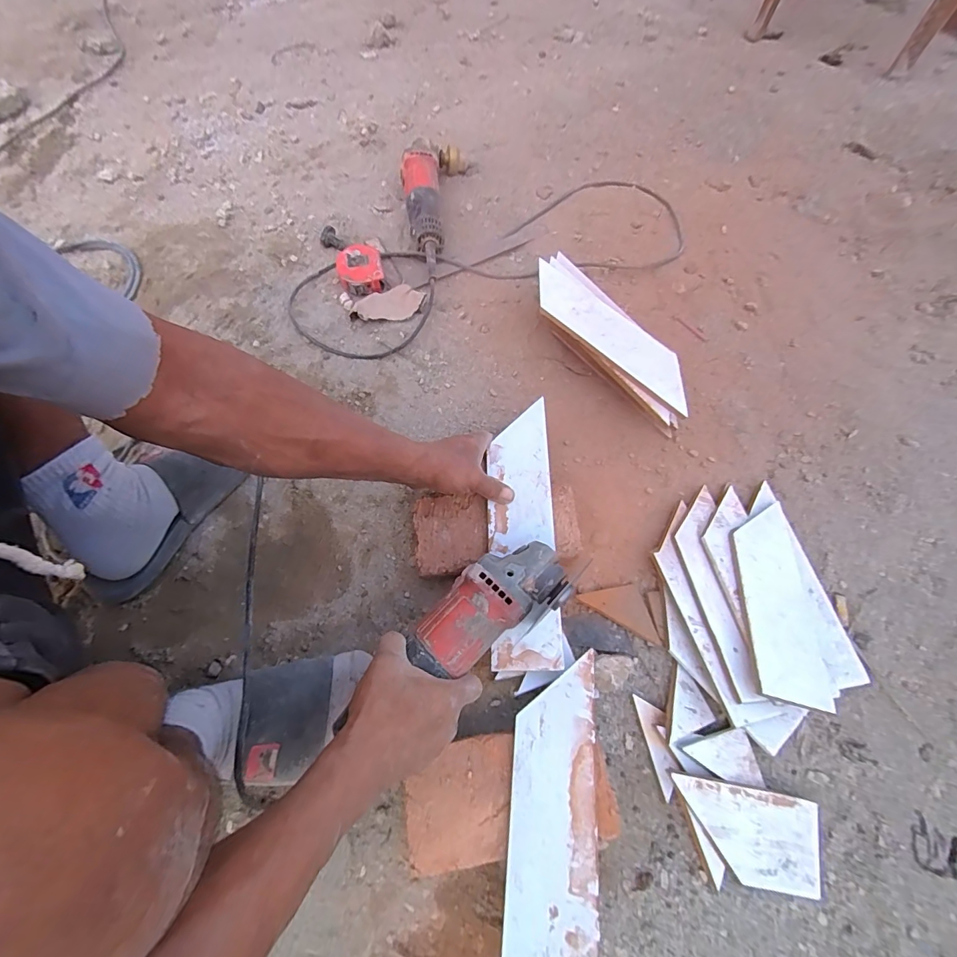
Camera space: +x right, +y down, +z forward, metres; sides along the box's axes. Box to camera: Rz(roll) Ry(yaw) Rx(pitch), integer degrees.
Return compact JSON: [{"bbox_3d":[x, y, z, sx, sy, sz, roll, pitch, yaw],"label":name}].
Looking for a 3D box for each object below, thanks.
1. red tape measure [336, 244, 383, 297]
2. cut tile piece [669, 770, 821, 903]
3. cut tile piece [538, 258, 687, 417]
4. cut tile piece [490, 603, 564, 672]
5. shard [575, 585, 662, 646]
[{"bbox_3d":[-0.196,-0.345,0.711,0.070,0.033,0.078,-12,65,-5],"label":"red tape measure"},{"bbox_3d":[0.239,0.316,0.382,0.131,0.004,0.072,14,73,-2],"label":"cut tile piece"},{"bbox_3d":[0.174,-0.201,0.590,0.073,0.011,0.289,-40,69,-17],"label":"cut tile piece"},{"bbox_3d":[0.048,0.162,0.436,0.071,0.009,0.059,-1,63,1],"label":"cut tile piece"},{"bbox_3d":[0.165,0.142,0.489,0.092,0.013,0.048,29,68,14],"label":"shard"}]

